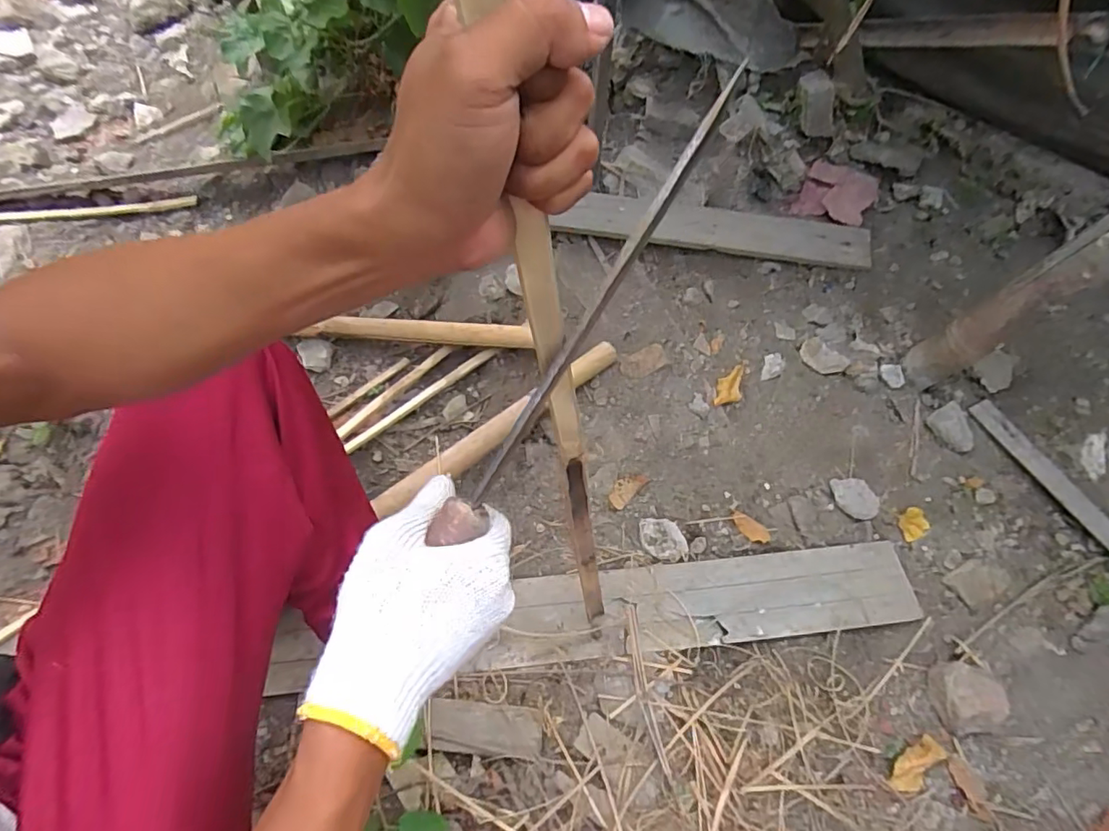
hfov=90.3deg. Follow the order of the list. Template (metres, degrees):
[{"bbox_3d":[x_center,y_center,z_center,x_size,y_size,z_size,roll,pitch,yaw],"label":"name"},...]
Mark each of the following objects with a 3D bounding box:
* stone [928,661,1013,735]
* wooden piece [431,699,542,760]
[{"bbox_3d":[0.508,0.343,0.674,0.070,0.040,0.078,0,55,-10],"label":"stone"},{"bbox_3d":[-0.079,0.366,0.644,0.126,0.024,0.051,8,54,-4],"label":"wooden piece"}]

